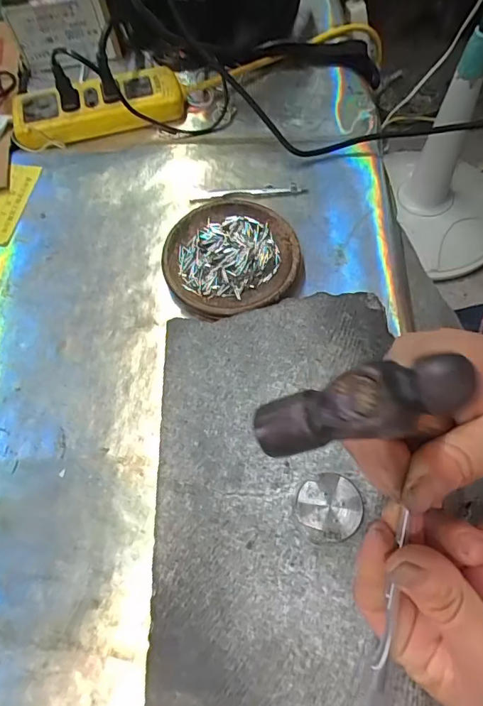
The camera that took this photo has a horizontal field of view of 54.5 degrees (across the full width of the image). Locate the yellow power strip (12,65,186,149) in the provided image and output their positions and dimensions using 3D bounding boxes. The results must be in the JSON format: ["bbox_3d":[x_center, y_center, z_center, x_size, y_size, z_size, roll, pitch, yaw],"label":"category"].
[{"bbox_3d":[-0.150,-0.261,0.492,0.173,0.027,0.065,-8,64,0],"label":"yellow power strip"}]

